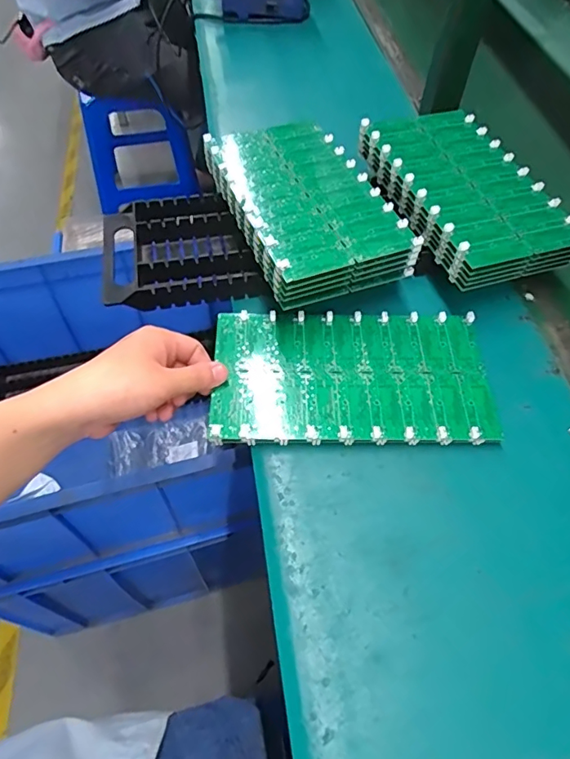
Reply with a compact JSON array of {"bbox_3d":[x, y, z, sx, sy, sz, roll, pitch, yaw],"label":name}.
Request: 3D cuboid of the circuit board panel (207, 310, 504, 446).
[{"bbox_3d":[0.059,-0.005,0.466,0.244,0.012,0.137,-1,56,-1],"label":"circuit board panel"}]

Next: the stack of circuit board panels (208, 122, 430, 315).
[{"bbox_3d":[0.019,-0.184,0.530,0.139,0.043,0.233,-19,59,-13],"label":"stack of circuit board panels"}]

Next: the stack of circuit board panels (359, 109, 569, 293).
[{"bbox_3d":[0.196,-0.208,0.554,0.145,0.043,0.246,-15,58,-11],"label":"stack of circuit board panels"}]

